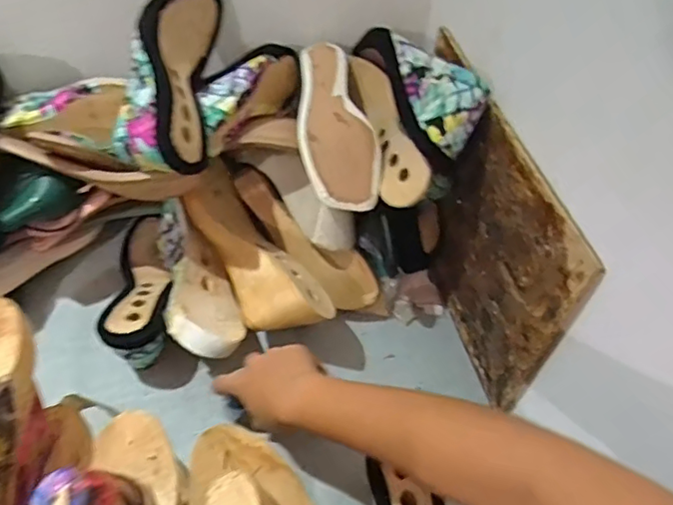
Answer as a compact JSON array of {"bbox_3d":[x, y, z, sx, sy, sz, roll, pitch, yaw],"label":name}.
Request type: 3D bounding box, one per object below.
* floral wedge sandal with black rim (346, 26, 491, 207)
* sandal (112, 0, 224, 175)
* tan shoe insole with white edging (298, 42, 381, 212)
[{"bbox_3d":[0.081,-0.164,0.623,0.085,0.112,0.214,-7,50,-13],"label":"floral wedge sandal with black rim"},{"bbox_3d":[-0.167,-0.182,0.572,0.083,0.076,0.234,0,48,-6],"label":"sandal"},{"bbox_3d":[-0.006,-0.153,0.640,0.081,0.040,0.221,-6,66,-12],"label":"tan shoe insole with white edging"}]

